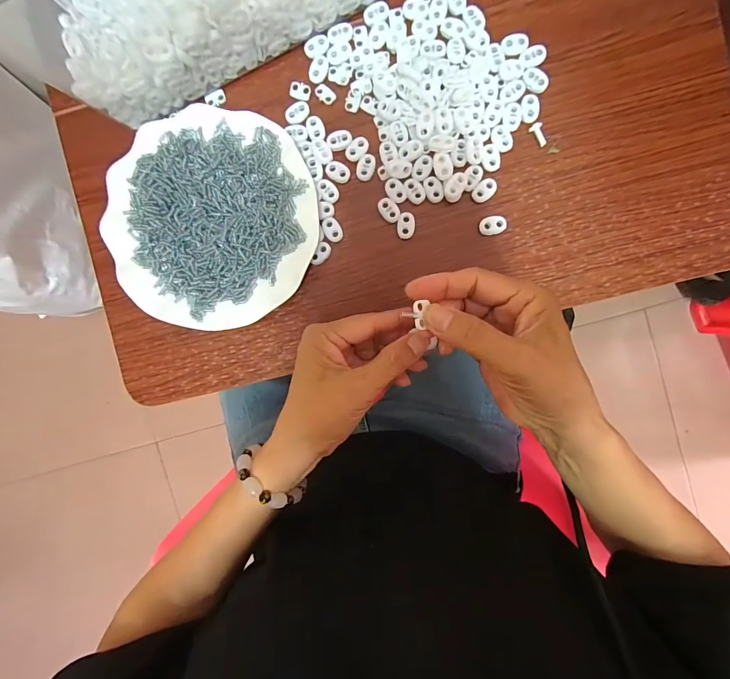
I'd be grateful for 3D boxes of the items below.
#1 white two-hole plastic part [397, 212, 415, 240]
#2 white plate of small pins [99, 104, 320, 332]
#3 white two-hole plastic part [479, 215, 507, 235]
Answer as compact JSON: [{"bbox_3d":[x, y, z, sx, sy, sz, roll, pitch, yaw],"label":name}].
[{"bbox_3d":[0.037,-0.101,0.322,0.015,0.004,0.023,6,95,1],"label":"white two-hole plastic part"},{"bbox_3d":[-0.132,-0.104,0.322,0.179,0.022,0.180,0,95,2],"label":"white plate of small pins"},{"bbox_3d":[0.112,-0.100,0.318,0.022,0.005,0.016,-10,95,3],"label":"white two-hole plastic part"}]

